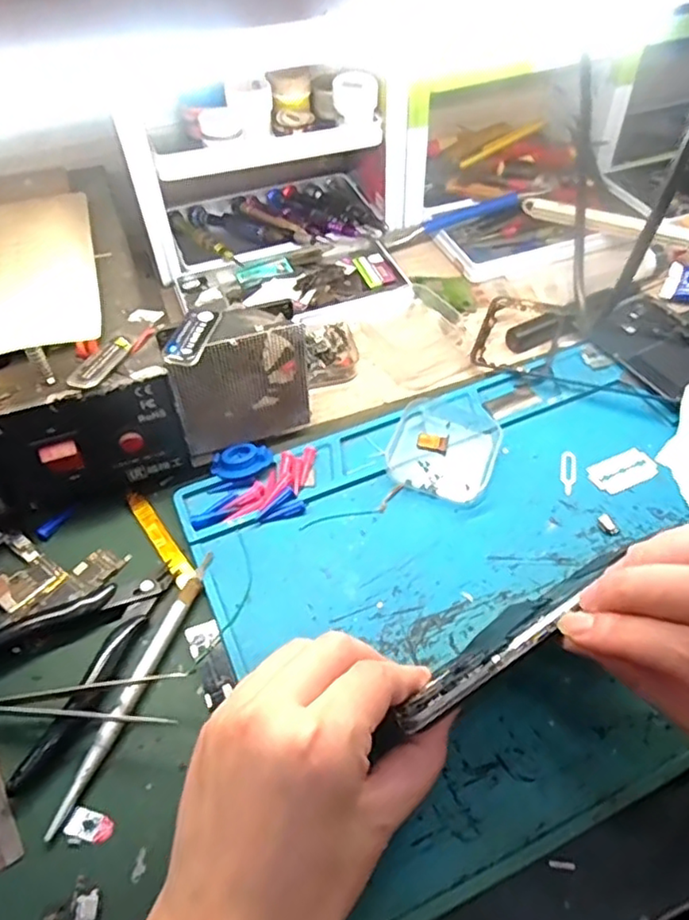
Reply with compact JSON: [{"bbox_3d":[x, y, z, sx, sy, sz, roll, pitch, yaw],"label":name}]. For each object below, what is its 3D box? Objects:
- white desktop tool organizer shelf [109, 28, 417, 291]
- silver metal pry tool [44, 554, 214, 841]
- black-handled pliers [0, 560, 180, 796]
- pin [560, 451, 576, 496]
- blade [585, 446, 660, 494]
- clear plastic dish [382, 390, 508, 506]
[{"bbox_3d":[-0.066,-0.251,0.525,0.218,0.114,0.125,-18,53,-13],"label":"white desktop tool organizer shelf"},{"bbox_3d":[-0.098,0.105,0.304,0.010,0.010,0.141,16,53,14],"label":"silver metal pry tool"},{"bbox_3d":[-0.137,0.088,0.315,0.074,0.014,0.113,32,58,24],"label":"black-handled pliers"},{"bbox_3d":[0.138,0.008,0.387,0.008,0.004,0.034,2,51,20],"label":"pin"},{"bbox_3d":[0.171,0.005,0.387,0.042,0.004,0.025,-22,54,-15],"label":"blade"},{"bbox_3d":[0.065,-0.013,0.399,0.065,0.009,0.085,20,54,16],"label":"clear plastic dish"}]

